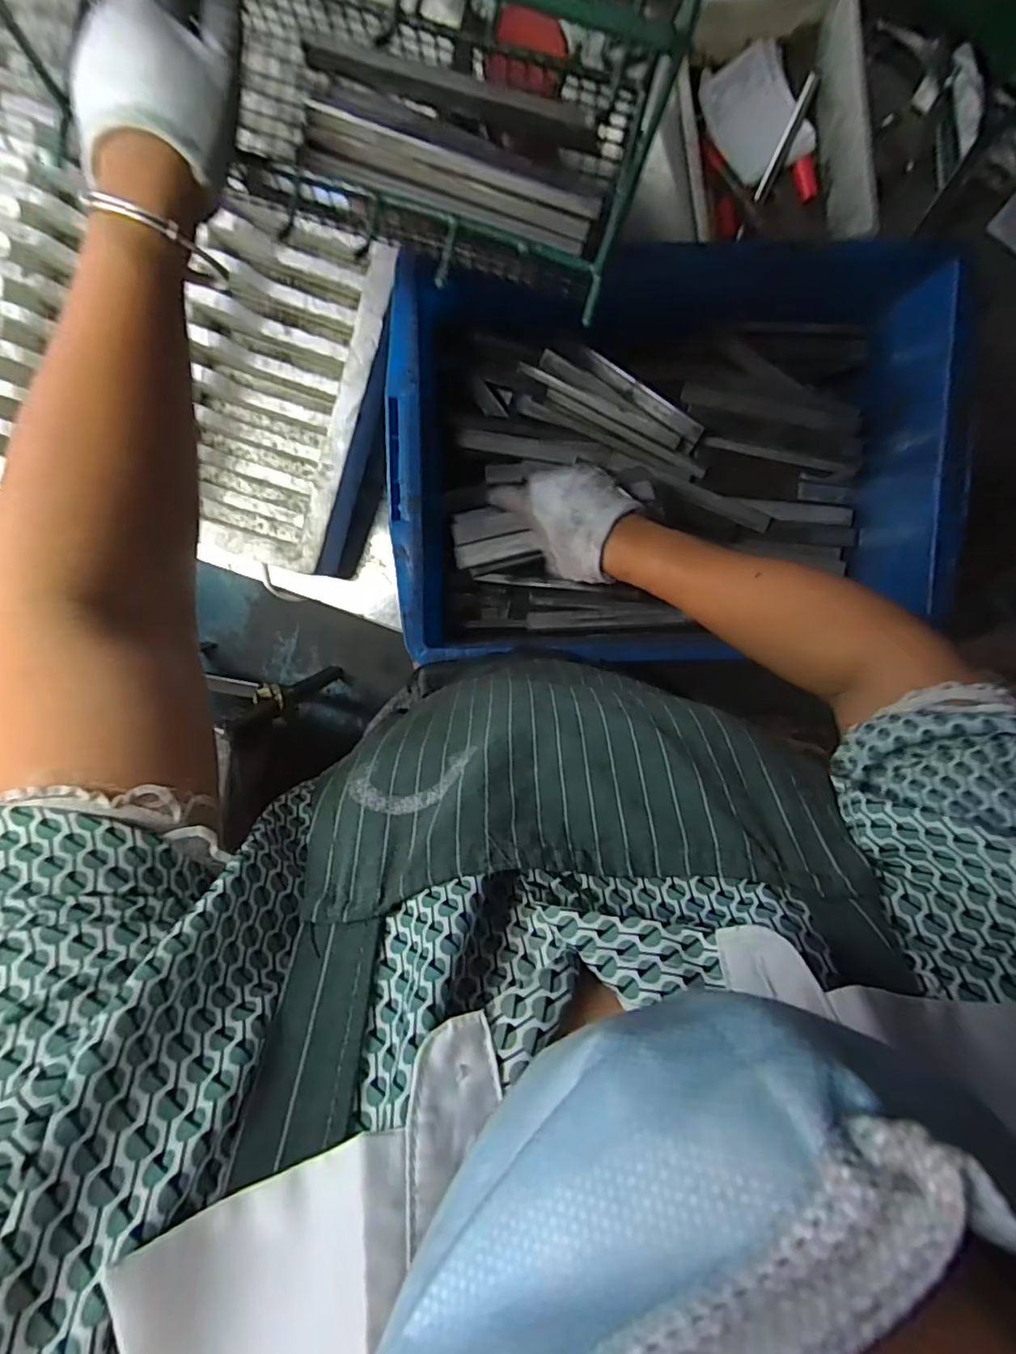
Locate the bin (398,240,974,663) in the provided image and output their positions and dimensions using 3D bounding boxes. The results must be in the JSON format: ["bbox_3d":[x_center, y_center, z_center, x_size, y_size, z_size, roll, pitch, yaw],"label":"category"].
[{"bbox_3d":[0.147,-0.212,0.572,0.480,0.161,0.360,-1,98,-2],"label":"bin"}]

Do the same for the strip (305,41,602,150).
[{"bbox_3d":[-0.030,-0.354,0.358,0.178,0.017,0.011,12,98,-4],"label":"strip"}]

